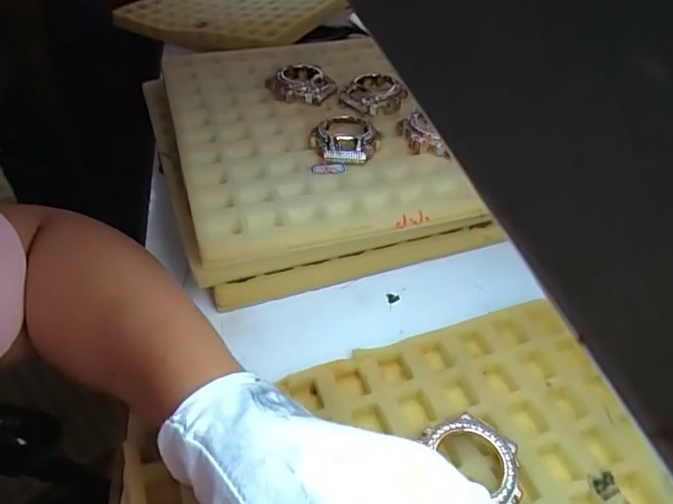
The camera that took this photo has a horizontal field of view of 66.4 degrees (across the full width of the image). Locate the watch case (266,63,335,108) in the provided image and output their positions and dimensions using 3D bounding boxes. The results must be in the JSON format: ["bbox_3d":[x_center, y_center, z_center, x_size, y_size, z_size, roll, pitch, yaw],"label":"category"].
[{"bbox_3d":[-0.030,-0.141,0.427,0.049,0.016,0.045,31,49,28],"label":"watch case"}]

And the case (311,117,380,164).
[{"bbox_3d":[0.007,-0.082,0.370,0.048,0.019,0.049,-1,45,0],"label":"case"}]

